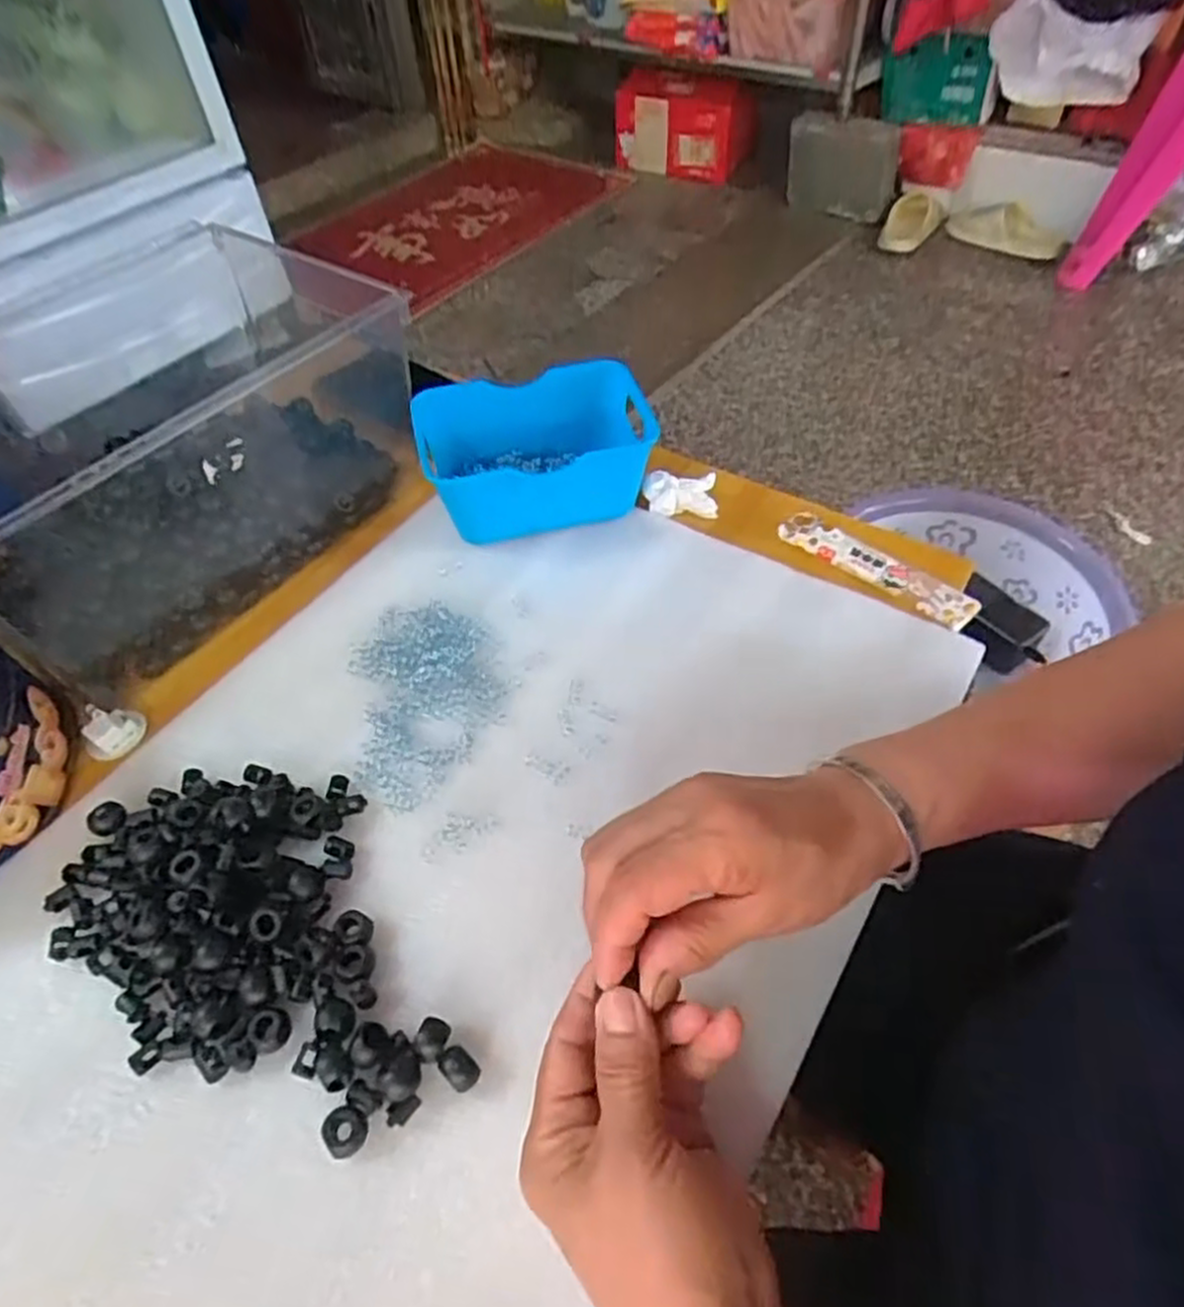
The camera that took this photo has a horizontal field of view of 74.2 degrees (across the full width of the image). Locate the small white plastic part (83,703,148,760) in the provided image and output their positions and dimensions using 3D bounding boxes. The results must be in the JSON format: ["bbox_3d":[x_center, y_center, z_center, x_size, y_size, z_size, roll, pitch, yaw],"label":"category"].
[{"bbox_3d":[-0.274,0.044,0.448,0.028,0.020,0.025,-20,52,-13],"label":"small white plastic part"}]

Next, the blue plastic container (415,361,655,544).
[{"bbox_3d":[-0.039,-0.132,0.534,0.149,0.070,0.098,-12,52,-8],"label":"blue plastic container"}]

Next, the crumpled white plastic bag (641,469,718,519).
[{"bbox_3d":[0.062,-0.114,0.551,0.052,0.015,0.028,-2,50,2],"label":"crumpled white plastic bag"}]

